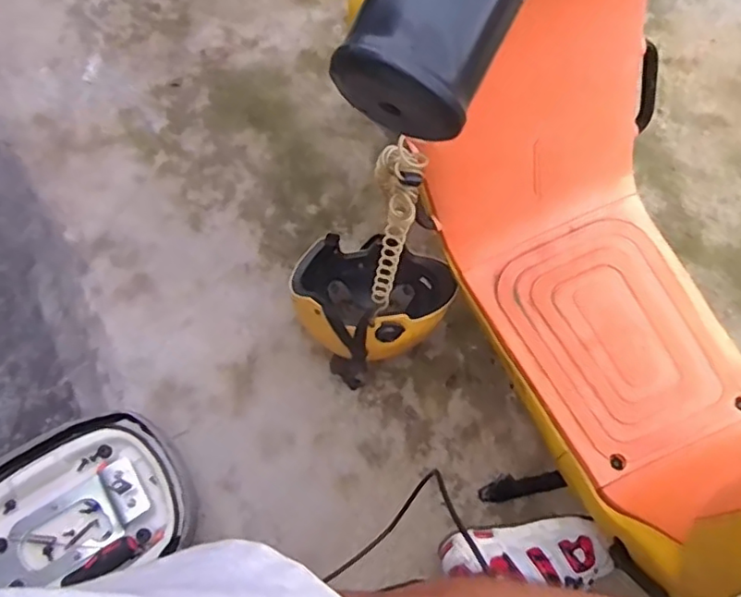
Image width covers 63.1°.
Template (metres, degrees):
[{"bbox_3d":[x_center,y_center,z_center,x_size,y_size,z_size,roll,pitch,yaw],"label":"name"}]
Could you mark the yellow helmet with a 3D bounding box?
[{"bbox_3d":[0.003,-0.012,1.033,0.250,0.198,0.241,-1,65,2],"label":"yellow helmet"}]

